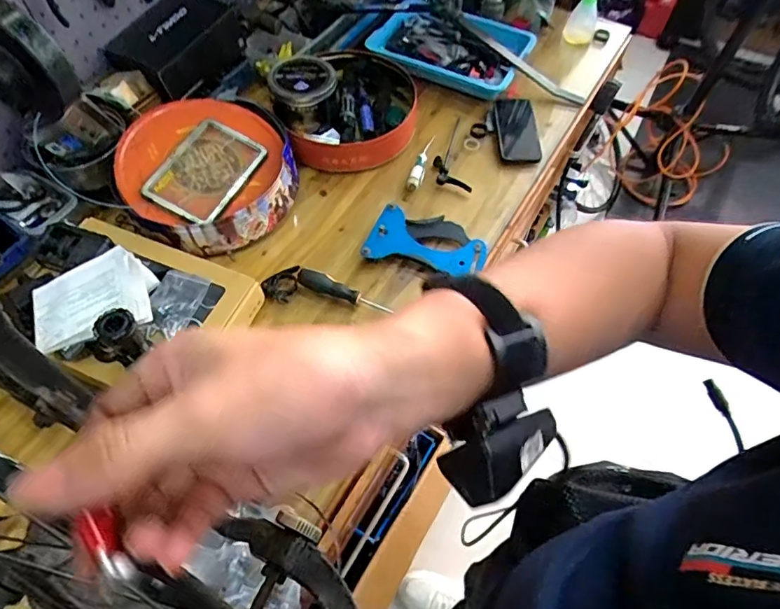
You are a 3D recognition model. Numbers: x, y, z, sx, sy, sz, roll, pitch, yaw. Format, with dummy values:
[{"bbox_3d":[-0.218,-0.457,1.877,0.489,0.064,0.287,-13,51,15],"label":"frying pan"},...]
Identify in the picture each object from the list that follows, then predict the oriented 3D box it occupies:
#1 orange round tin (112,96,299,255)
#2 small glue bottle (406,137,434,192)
[{"bbox_3d":[-0.297,-0.223,0.828,0.266,0.120,0.247,0,58,0],"label":"orange round tin"},{"bbox_3d":[0.054,-0.258,0.918,0.028,0.029,0.125,10,59,6],"label":"small glue bottle"}]

